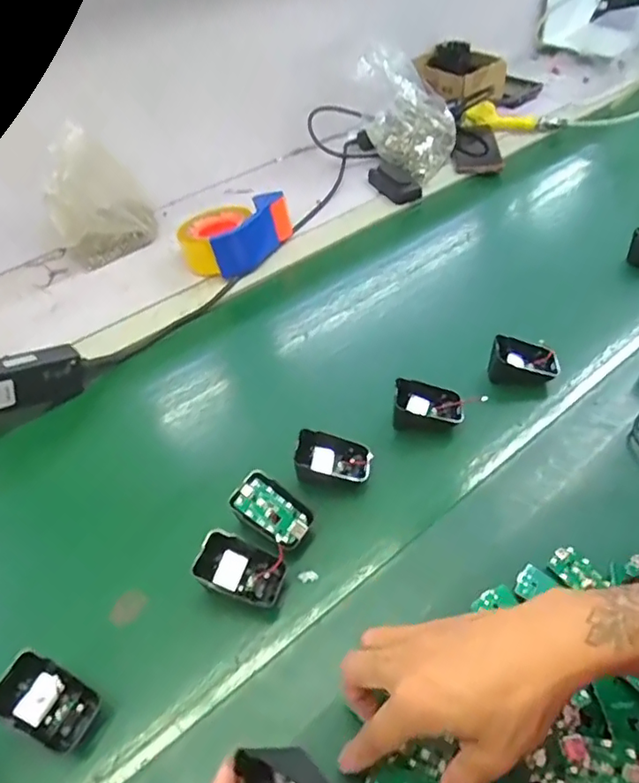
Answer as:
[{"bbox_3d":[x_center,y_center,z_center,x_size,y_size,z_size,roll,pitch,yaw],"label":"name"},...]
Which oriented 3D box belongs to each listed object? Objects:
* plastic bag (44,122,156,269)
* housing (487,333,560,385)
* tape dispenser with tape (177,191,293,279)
[{"bbox_3d":[-0.303,-0.259,0.774,0.138,0.166,0.062,-20,48,-13],"label":"plastic bag"},{"bbox_3d":[0.215,-0.029,0.596,0.070,0.038,0.052,7,48,12],"label":"housing"},{"bbox_3d":[-0.120,-0.219,0.780,0.120,0.068,0.130,-3,46,3],"label":"tape dispenser with tape"}]

